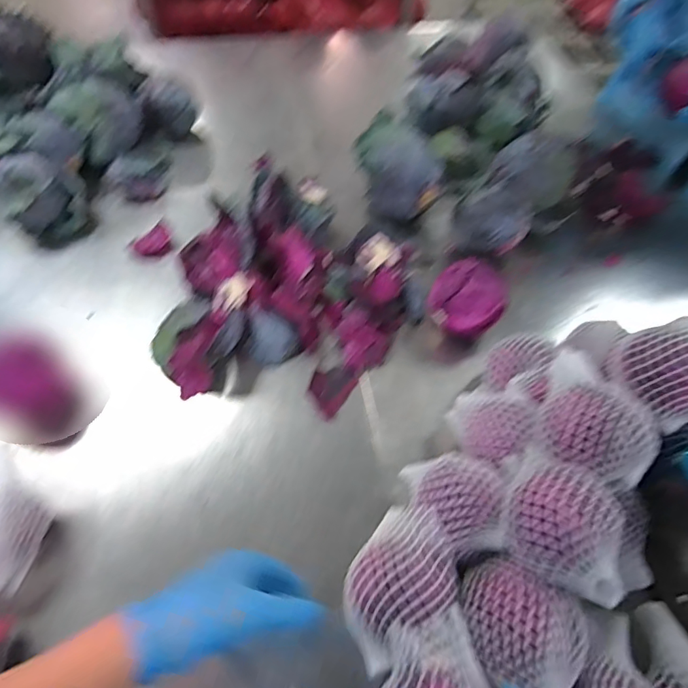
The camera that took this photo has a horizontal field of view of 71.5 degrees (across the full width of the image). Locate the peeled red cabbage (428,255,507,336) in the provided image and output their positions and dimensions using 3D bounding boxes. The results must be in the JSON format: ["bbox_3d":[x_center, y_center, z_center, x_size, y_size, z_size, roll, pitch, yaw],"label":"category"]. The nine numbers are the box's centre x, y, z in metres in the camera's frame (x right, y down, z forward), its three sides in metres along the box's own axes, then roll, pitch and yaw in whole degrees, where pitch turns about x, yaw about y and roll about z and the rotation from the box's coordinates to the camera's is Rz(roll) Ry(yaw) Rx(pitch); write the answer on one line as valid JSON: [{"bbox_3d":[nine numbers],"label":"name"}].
[{"bbox_3d":[0.200,-0.069,0.787,0.112,0.104,0.097,2,55,0],"label":"peeled red cabbage"}]

